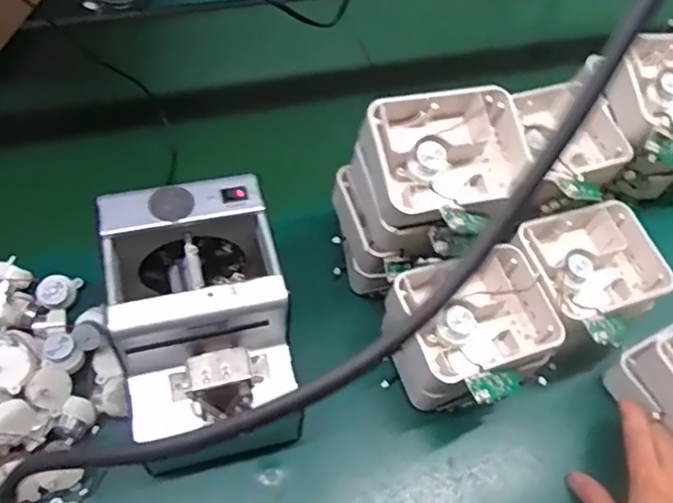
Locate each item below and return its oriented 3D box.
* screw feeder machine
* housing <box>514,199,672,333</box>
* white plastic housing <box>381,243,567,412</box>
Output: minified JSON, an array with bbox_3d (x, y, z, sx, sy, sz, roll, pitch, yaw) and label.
[{"bbox_3d":[-0.108,0.059,0.497,0.126,0.145,0.172,-10,56,-13],"label":"screw feeder machine"},{"bbox_3d":[0.234,0.012,0.576,0.129,0.040,0.104,-16,57,-17],"label":"housing"},{"bbox_3d":[0.115,0.069,0.552,0.141,0.078,0.106,-18,58,-18],"label":"white plastic housing"}]

